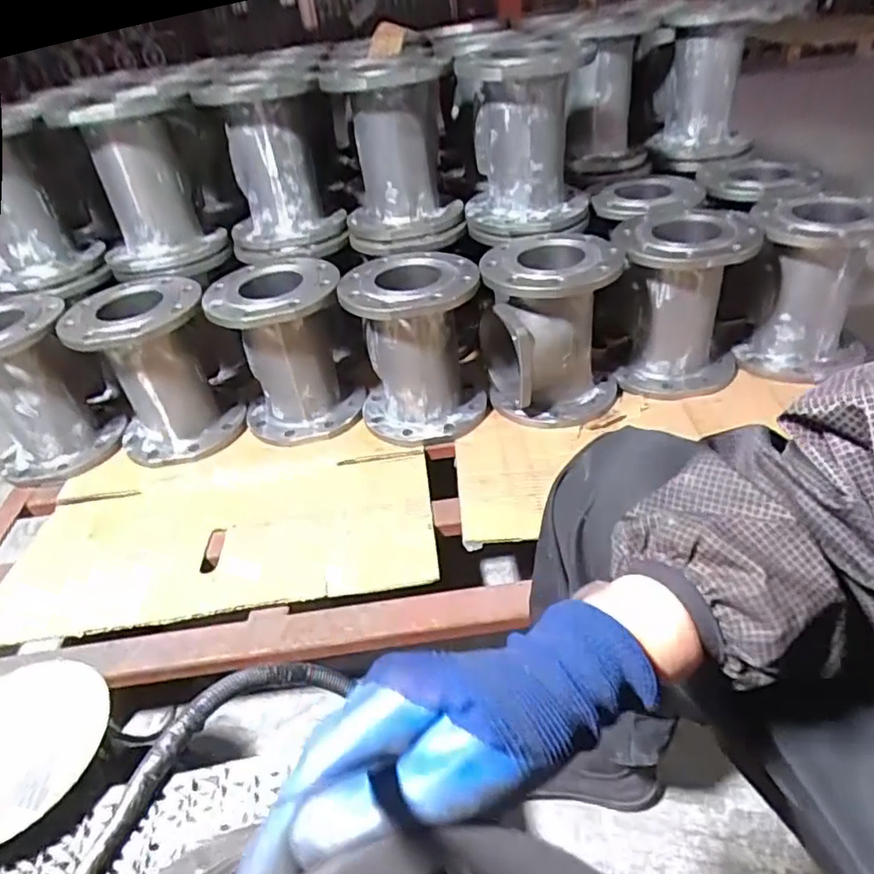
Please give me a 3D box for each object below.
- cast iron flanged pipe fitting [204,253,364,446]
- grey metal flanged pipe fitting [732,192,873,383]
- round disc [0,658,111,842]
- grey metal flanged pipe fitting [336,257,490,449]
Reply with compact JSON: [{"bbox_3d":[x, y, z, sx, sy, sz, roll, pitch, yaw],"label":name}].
[{"bbox_3d":[-0.240,-0.133,0.997,0.209,0.262,0.171,-16,34,-13],"label":"cast iron flanged pipe fitting"},{"bbox_3d":[0.604,-0.226,0.971,0.201,0.256,0.200,15,41,27],"label":"grey metal flanged pipe fitting"},{"bbox_3d":[-0.372,0.269,0.527,0.147,0.015,0.162,-20,38,-17],"label":"round disc"},{"bbox_3d":[-0.030,-0.132,0.976,0.210,0.269,0.169,-7,33,0],"label":"grey metal flanged pipe fitting"}]

